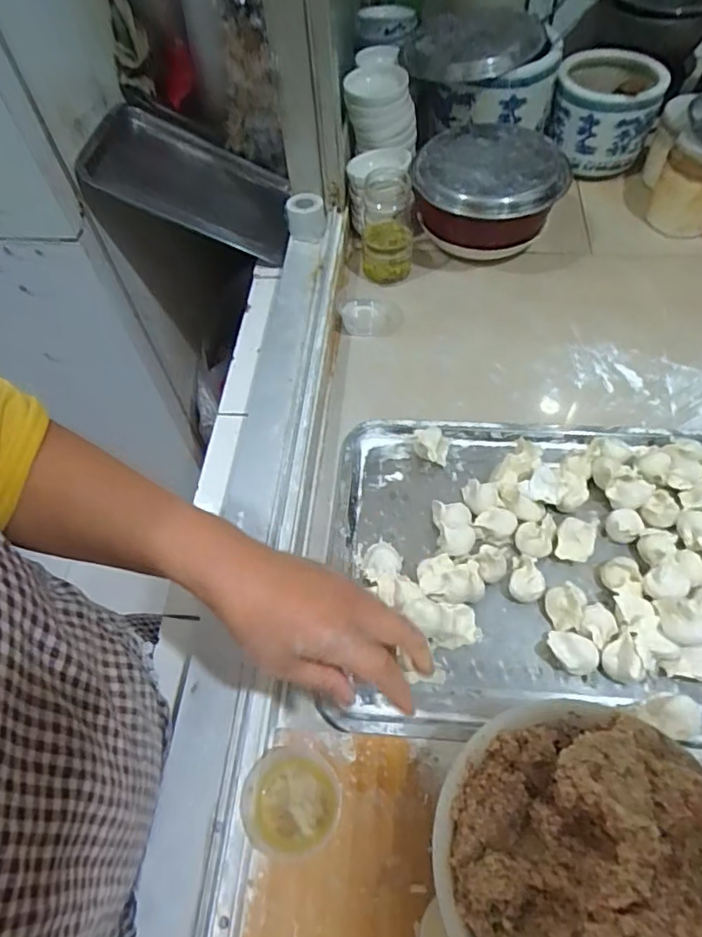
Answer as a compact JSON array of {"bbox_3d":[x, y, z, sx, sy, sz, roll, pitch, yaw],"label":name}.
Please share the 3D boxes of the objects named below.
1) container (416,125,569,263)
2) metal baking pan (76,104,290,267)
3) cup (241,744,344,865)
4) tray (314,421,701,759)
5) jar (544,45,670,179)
[{"bbox_3d":[0.187,-0.368,0.791,0.191,0.137,0.200,7,58,9],"label":"container"},{"bbox_3d":[-0.223,-0.410,0.820,0.281,0.046,0.191,18,53,-22],"label":"metal baking pan"},{"bbox_3d":[-0.044,0.253,0.431,0.068,0.035,0.070,8,58,10],"label":"cup"},{"bbox_3d":[0.196,0.086,0.549,0.429,0.035,0.324,2,57,6],"label":"tray"},{"bbox_3d":[0.402,-0.560,0.895,0.151,0.124,0.169,21,61,17],"label":"jar"}]

